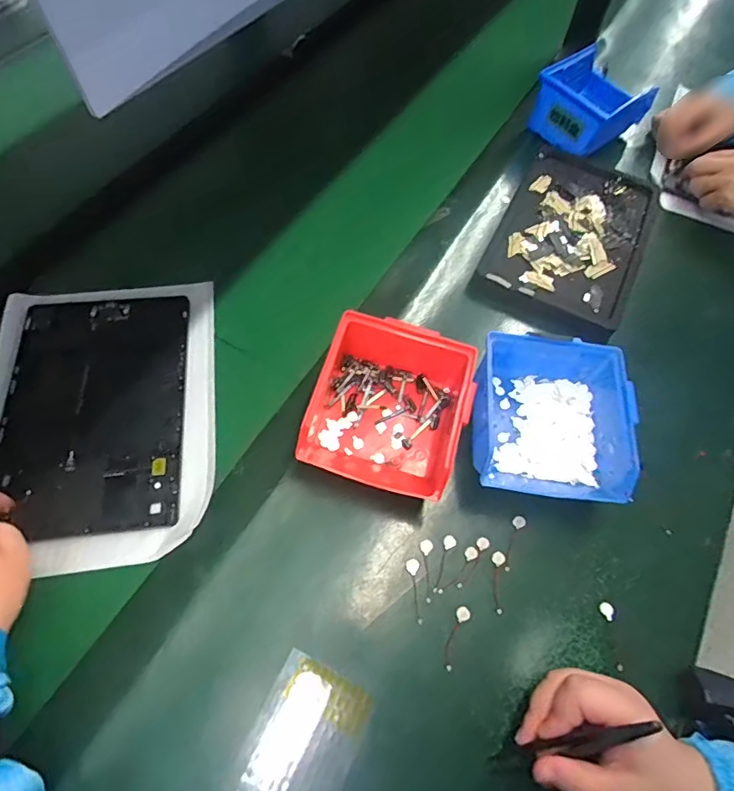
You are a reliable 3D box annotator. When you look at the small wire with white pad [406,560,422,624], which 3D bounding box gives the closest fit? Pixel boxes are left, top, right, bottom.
[{"bbox_3d":[0.037,0.153,0.393,0.011,0.004,0.048,2,61,-3],"label":"small wire with white pad"}]

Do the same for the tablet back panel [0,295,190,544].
[{"bbox_3d":[-0.244,0.008,0.456,0.150,0.013,0.236,-5,61,-7],"label":"tablet back panel"}]

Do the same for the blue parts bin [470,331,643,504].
[{"bbox_3d":[0.158,0.021,0.441,0.124,0.065,0.132,10,61,2],"label":"blue parts bin"}]

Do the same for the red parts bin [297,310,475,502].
[{"bbox_3d":[0.017,0.007,0.435,0.133,0.068,0.149,17,61,6],"label":"red parts bin"}]

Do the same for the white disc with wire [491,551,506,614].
[{"bbox_3d":[0.105,0.149,0.400,0.011,0.004,0.046,11,61,2],"label":"white disc with wire"}]

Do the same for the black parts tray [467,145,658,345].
[{"bbox_3d":[0.231,-0.182,0.567,0.155,0.025,0.256,24,62,10],"label":"black parts tray"}]

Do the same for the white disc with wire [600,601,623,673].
[{"bbox_3d":[0.190,0.185,0.386,0.009,0.007,0.049,2,61,-3],"label":"white disc with wire"}]

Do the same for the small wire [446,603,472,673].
[{"bbox_3d":[0.068,0.183,0.378,0.011,0.004,0.047,21,62,8],"label":"small wire"}]

